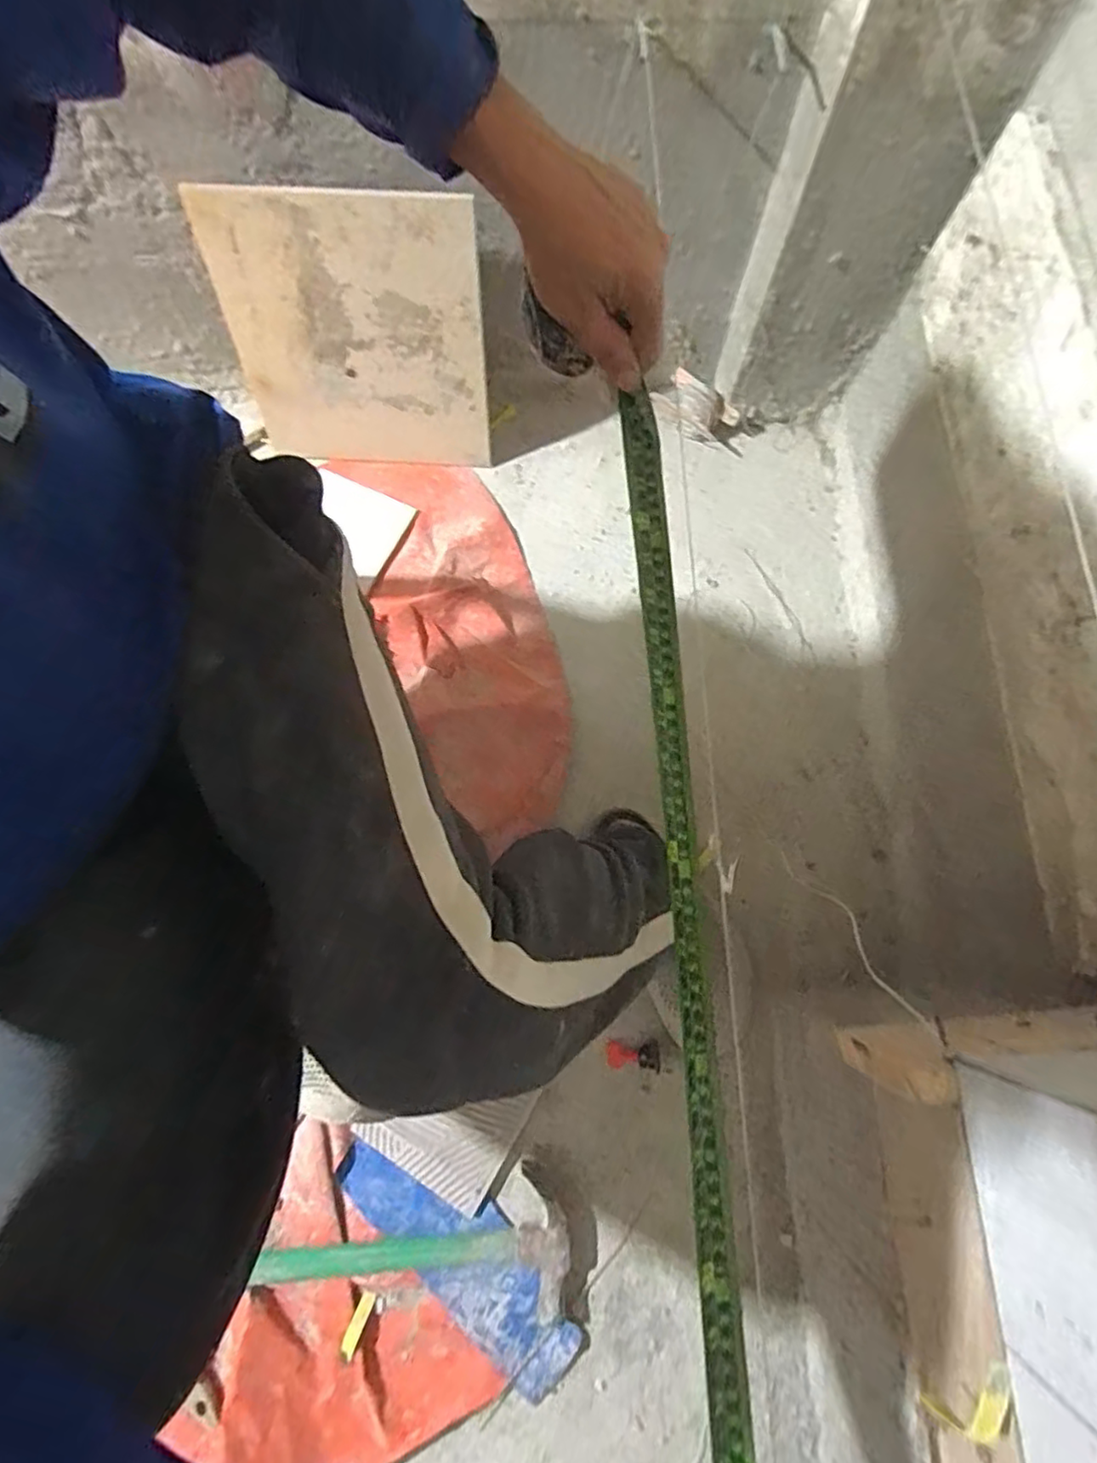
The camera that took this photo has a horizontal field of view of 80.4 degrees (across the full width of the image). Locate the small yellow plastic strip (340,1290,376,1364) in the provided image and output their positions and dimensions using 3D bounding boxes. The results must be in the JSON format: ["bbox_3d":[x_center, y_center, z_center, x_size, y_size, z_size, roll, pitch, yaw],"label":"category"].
[{"bbox_3d":[-0.185,0.571,0.624,0.014,0.007,0.050,20,55,6],"label":"small yellow plastic strip"}]

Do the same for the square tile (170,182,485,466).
[{"bbox_3d":[-0.232,-0.464,0.781,0.302,0.297,0.011,5,54,2],"label":"square tile"}]

